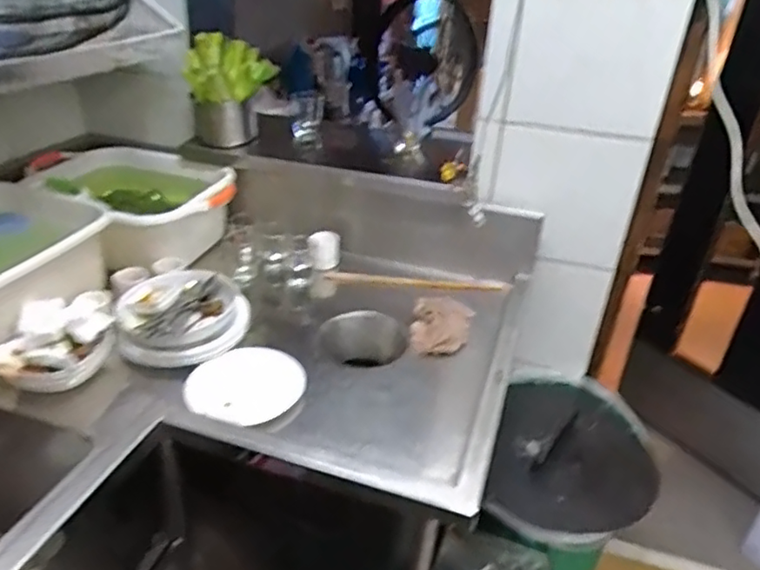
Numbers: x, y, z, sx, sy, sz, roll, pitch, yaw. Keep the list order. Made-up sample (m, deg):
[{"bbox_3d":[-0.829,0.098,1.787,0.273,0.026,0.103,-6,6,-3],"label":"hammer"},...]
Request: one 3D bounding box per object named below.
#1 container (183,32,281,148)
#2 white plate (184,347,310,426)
[{"bbox_3d":[-0.358,-0.458,1.447,0.198,0.229,0.142,-9,33,-20],"label":"container"},{"bbox_3d":[-0.225,0.169,1.041,0.179,0.031,0.180,10,31,10],"label":"white plate"}]

